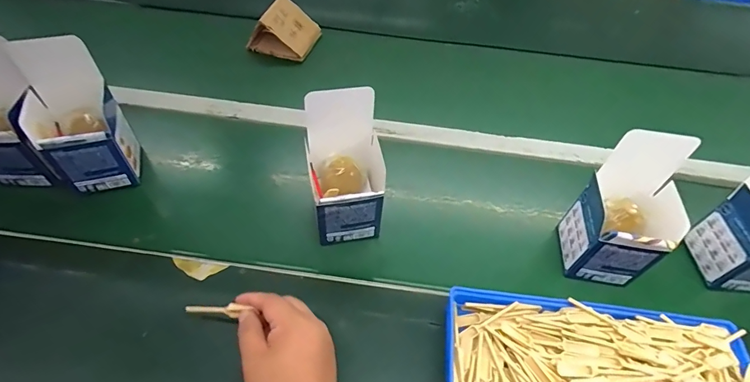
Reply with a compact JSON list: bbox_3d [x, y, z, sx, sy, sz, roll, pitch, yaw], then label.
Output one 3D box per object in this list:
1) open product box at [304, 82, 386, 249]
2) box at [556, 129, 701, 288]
[{"bbox_3d":[-0.028,-0.025,0.486,0.097,0.174,0.088,-5,53,-10],"label":"open product box"},{"bbox_3d":[0.296,0.028,0.474,0.098,0.170,0.095,10,51,2],"label":"box"}]

